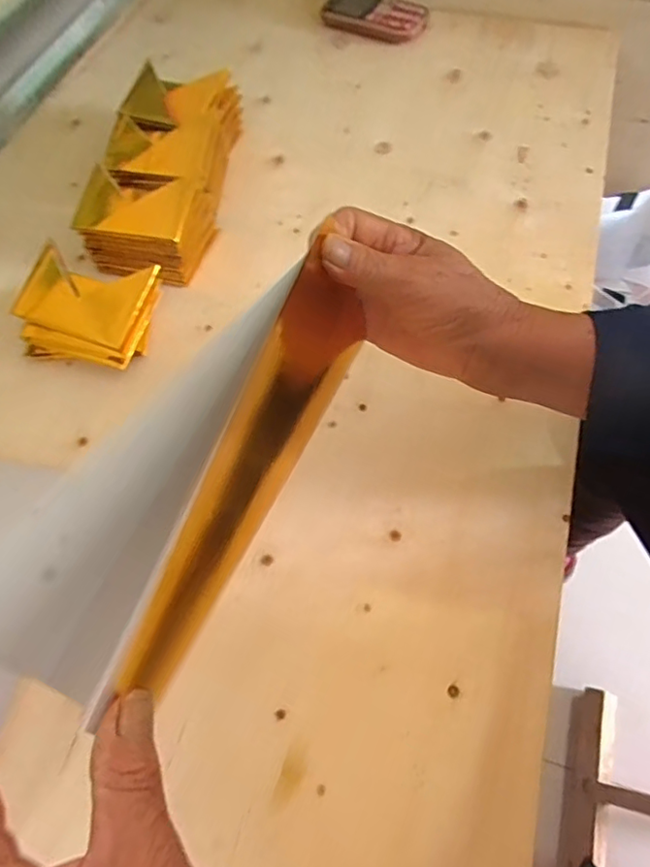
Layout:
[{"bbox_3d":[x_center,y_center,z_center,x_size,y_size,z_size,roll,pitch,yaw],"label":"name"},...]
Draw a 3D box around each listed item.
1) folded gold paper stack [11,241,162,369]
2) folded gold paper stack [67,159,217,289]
[{"bbox_3d":[-0.194,-0.102,0.466,0.106,0.060,0.078,10,63,9],"label":"folded gold paper stack"},{"bbox_3d":[-0.161,-0.190,0.511,0.108,0.060,0.090,4,62,6],"label":"folded gold paper stack"}]

